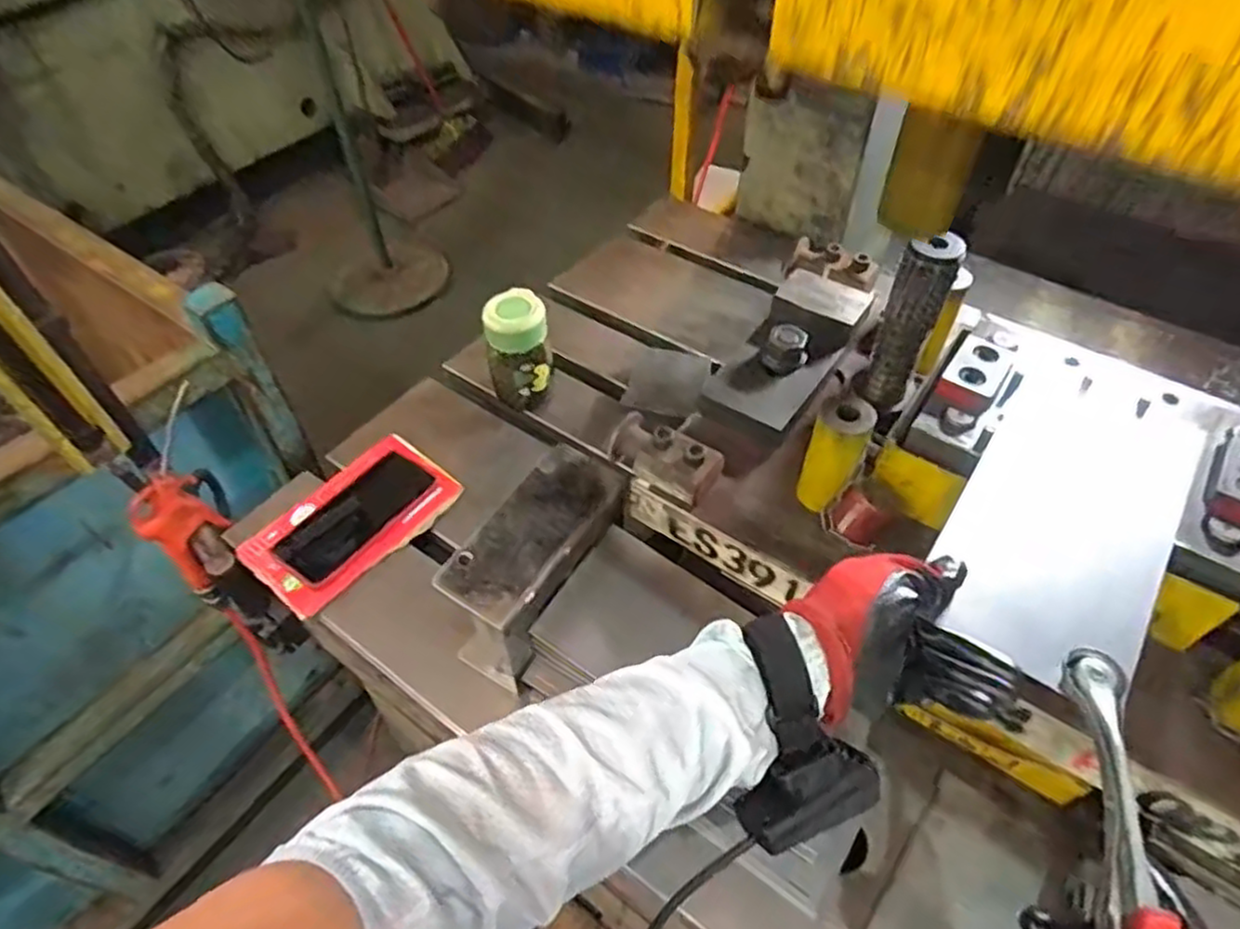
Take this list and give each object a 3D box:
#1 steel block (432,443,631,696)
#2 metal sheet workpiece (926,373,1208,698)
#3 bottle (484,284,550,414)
[{"bbox_3d":[-0.070,0.070,0.585,0.076,0.091,0.177,23,67,19],"label":"steel block"},{"bbox_3d":[0.293,0.032,0.475,0.121,0.011,0.241,30,56,23],"label":"metal sheet workpiece"},{"bbox_3d":[-0.110,-0.121,0.802,0.069,0.130,0.058,-13,51,-11],"label":"bottle"}]

